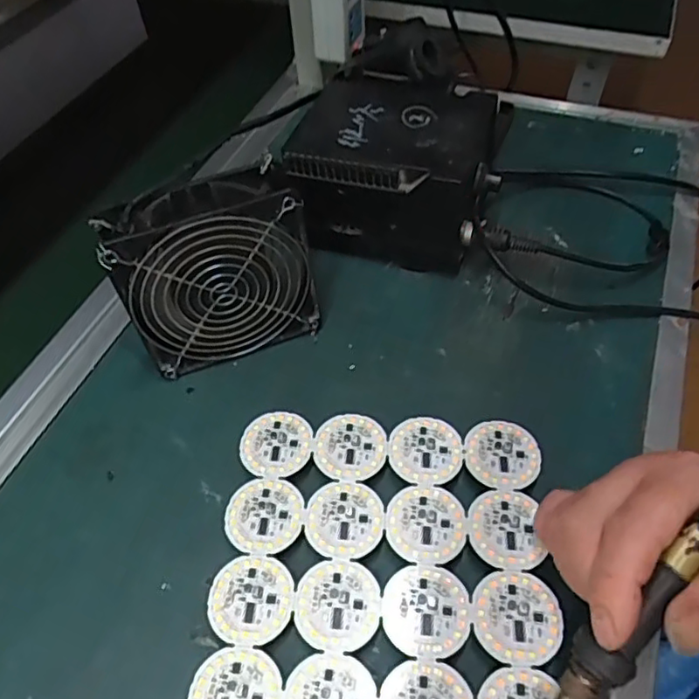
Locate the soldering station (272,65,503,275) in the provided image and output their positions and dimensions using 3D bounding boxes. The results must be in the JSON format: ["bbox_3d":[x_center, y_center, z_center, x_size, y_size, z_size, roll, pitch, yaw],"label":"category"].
[{"bbox_3d":[0.036,-0.137,0.464,0.144,0.092,0.121,17,56,16],"label":"soldering station"}]

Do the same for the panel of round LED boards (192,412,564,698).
[{"bbox_3d":[0.016,0.131,0.304,0.171,0.004,0.215,1,53,4],"label":"panel of round LED boards"}]

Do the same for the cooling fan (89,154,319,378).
[{"bbox_3d":[-0.085,-0.048,0.388,0.114,0.119,0.048,-18,54,-10],"label":"cooling fan"}]

